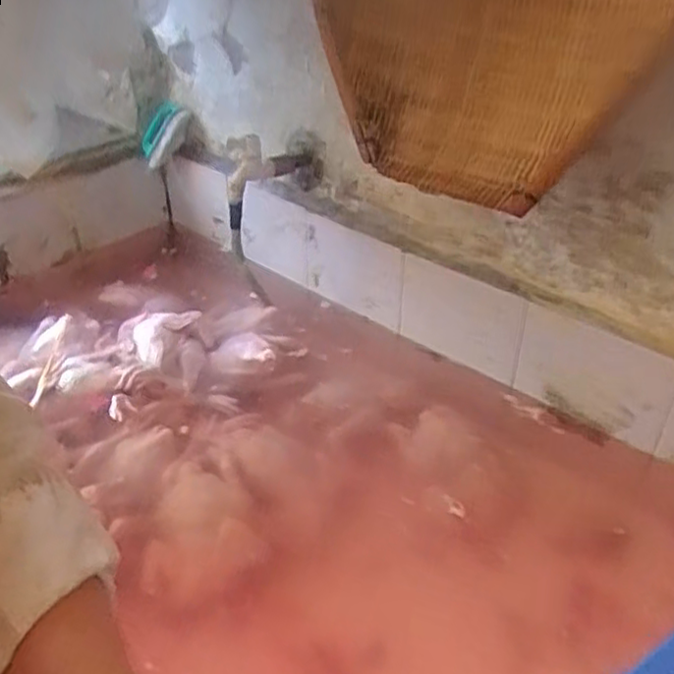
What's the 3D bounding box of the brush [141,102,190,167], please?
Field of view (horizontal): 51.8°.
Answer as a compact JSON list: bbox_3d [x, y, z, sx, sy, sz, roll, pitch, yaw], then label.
[{"bbox_3d":[-0.318,-0.367,1.260,0.060,0.146,0.038,45,43,-4],"label":"brush"}]

